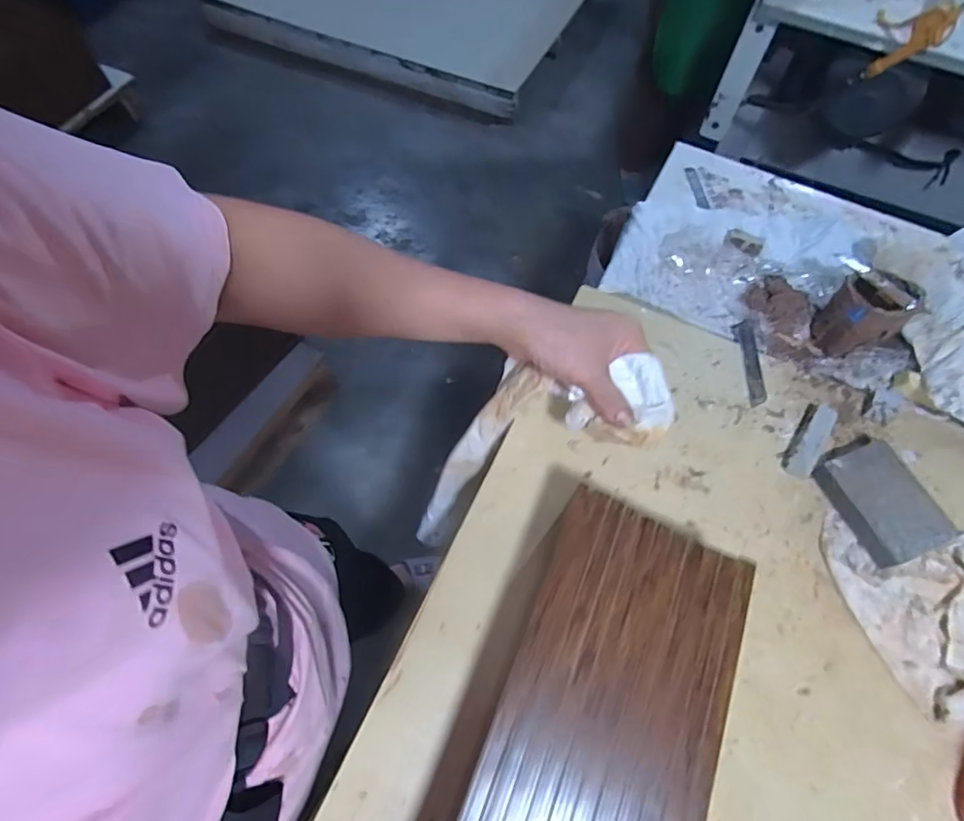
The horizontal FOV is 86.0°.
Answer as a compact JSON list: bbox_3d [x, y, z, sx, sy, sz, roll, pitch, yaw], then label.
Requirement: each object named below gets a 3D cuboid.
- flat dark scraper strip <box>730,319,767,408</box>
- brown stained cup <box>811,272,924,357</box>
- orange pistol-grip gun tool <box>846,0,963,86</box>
[{"bbox_3d":[0.282,-0.053,0.540,0.020,0.004,0.106,3,64,1],"label":"flat dark scraper strip"},{"bbox_3d":[0.389,-0.101,0.531,0.064,0.086,0.066,3,62,-5],"label":"brown stained cup"},{"bbox_3d":[0.666,-0.592,0.768,0.059,0.233,0.069,22,64,-19],"label":"orange pistol-grip gun tool"}]

